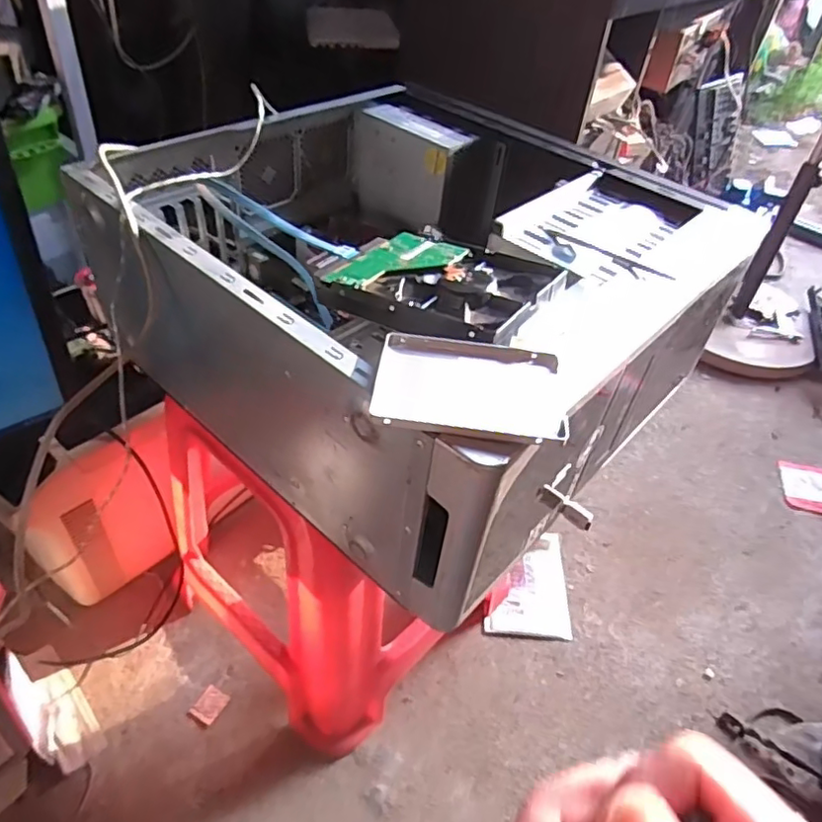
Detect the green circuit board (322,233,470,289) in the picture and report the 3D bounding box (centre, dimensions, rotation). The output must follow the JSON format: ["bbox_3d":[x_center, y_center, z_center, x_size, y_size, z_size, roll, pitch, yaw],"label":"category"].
[{"bbox_3d":[-0.011,-0.107,0.440,0.061,0.010,0.097,36,51,26],"label":"green circuit board"}]

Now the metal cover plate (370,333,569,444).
[{"bbox_3d":[0.032,-0.014,0.333,0.100,0.007,0.071,8,44,0],"label":"metal cover plate"}]

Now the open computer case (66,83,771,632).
[{"bbox_3d":[0.004,-0.124,0.549,0.454,0.156,0.418,33,49,24],"label":"open computer case"}]

